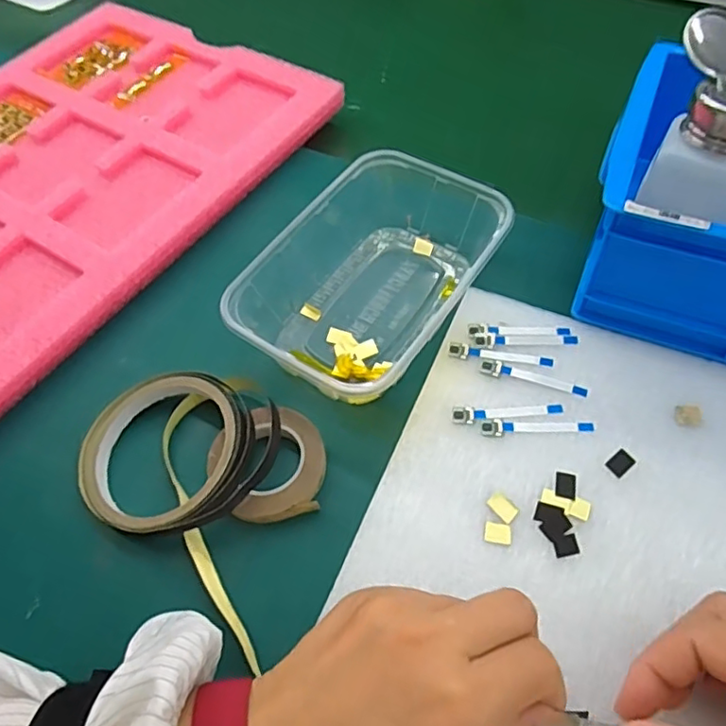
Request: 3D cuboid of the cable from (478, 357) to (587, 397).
[{"bbox_3d":[0.097,0.008,0.344,0.060,0.004,0.011,13,60,13],"label":"cable"}]

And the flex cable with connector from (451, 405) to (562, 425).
[{"bbox_3d":[0.079,0.028,0.332,0.060,0.004,0.011,-2,58,4],"label":"flex cable with connector"}]

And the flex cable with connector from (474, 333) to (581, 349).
[{"bbox_3d":[0.097,-0.014,0.358,0.060,0.004,0.009,-1,58,4],"label":"flex cable with connector"}]

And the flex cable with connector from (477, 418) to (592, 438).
[{"bbox_3d":[0.094,0.035,0.326,0.059,0.004,0.010,1,58,5],"label":"flex cable with connector"}]

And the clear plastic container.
[{"bbox_3d":[0.006,-0.053,0.374,0.117,0.050,0.168,29,64,21],"label":"clear plastic container"}]

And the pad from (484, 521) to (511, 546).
[{"bbox_3d":[0.066,0.083,0.296,0.013,0.004,0.011,8,59,10],"label":"pad"}]

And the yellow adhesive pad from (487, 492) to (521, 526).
[{"bbox_3d":[0.071,0.073,0.304,0.010,0.004,0.015,-37,61,-19],"label":"yellow adhesive pad"}]

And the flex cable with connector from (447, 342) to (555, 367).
[{"bbox_3d":[0.080,-0.004,0.353,0.060,0.004,0.010,9,59,10],"label":"flex cable with connector"}]

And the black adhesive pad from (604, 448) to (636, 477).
[{"bbox_3d":[0.134,0.052,0.314,0.015,0.004,0.010,-35,57,-17],"label":"black adhesive pad"}]

